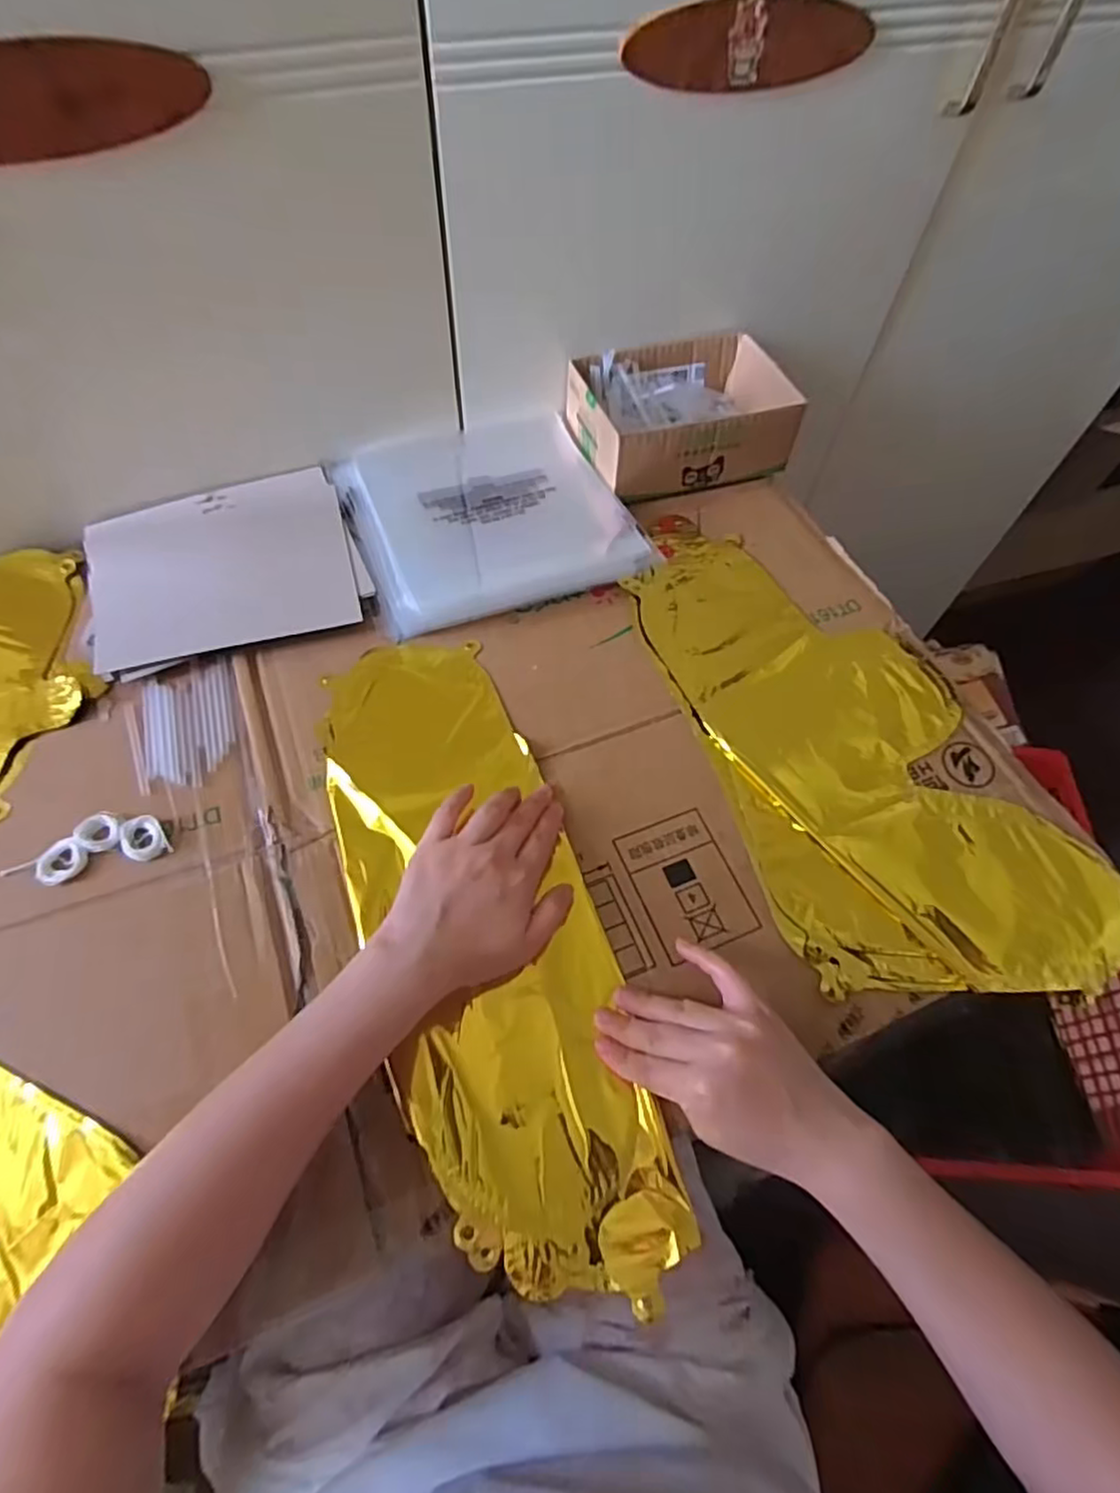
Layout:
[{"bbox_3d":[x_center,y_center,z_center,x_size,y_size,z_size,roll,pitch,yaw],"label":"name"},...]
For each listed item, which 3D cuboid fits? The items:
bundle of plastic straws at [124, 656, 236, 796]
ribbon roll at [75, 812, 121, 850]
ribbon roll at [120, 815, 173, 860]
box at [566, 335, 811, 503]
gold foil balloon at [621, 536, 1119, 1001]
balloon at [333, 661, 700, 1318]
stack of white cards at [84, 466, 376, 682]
[{"bbox_3d":[-0.271,-0.015,0.494,0.070,0.006,0.099,-16,63,-12],"label":"bundle of plastic straws"},{"bbox_3d":[-0.297,0.055,0.442,0.025,0.007,0.026,1,61,-2],"label":"ribbon roll"},{"bbox_3d":[-0.267,0.060,0.442,0.027,0.007,0.030,-28,66,-17],"label":"ribbon roll"},{"bbox_3d":[0.110,-0.306,0.636,0.181,0.064,0.133,-17,63,-12],"label":"box"},{"bbox_3d":[0.214,-0.008,0.509,0.215,0.008,0.391,-14,63,-11],"label":"gold foil balloon"},{"bbox_3d":[-0.054,0.102,0.436,0.139,0.016,0.422,-16,63,-14],"label":"balloon"},{"bbox_3d":[-0.273,-0.150,0.561,0.204,0.011,0.177,-19,64,-13],"label":"stack of white cards"}]

